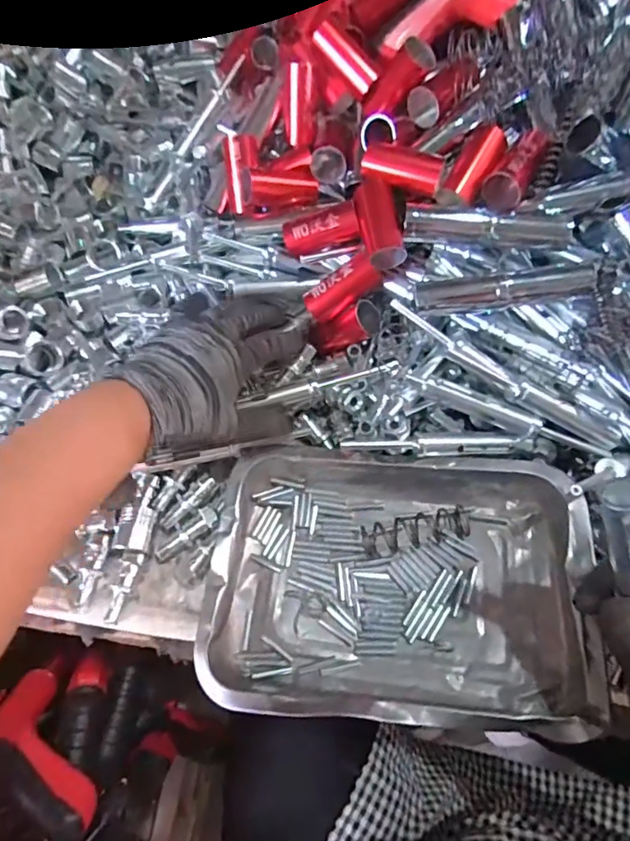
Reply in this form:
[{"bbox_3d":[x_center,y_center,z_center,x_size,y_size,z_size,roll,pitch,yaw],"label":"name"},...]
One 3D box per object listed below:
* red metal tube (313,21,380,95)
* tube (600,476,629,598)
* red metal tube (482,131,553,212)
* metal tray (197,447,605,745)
[{"bbox_3d":[0.025,-0.300,0.427,0.060,0.021,0.017,42,71,-12],"label":"red metal tube"},{"bbox_3d":[0.148,0.061,0.243,0.019,0.084,0.017,-39,35,-14],"label":"tube"},{"bbox_3d":[0.163,-0.199,0.411,0.030,0.039,0.066,32,71,15],"label":"red metal tube"},{"bbox_3d":[0.053,0.106,0.364,0.248,0.052,0.181,3,66,4],"label":"metal tray"}]

